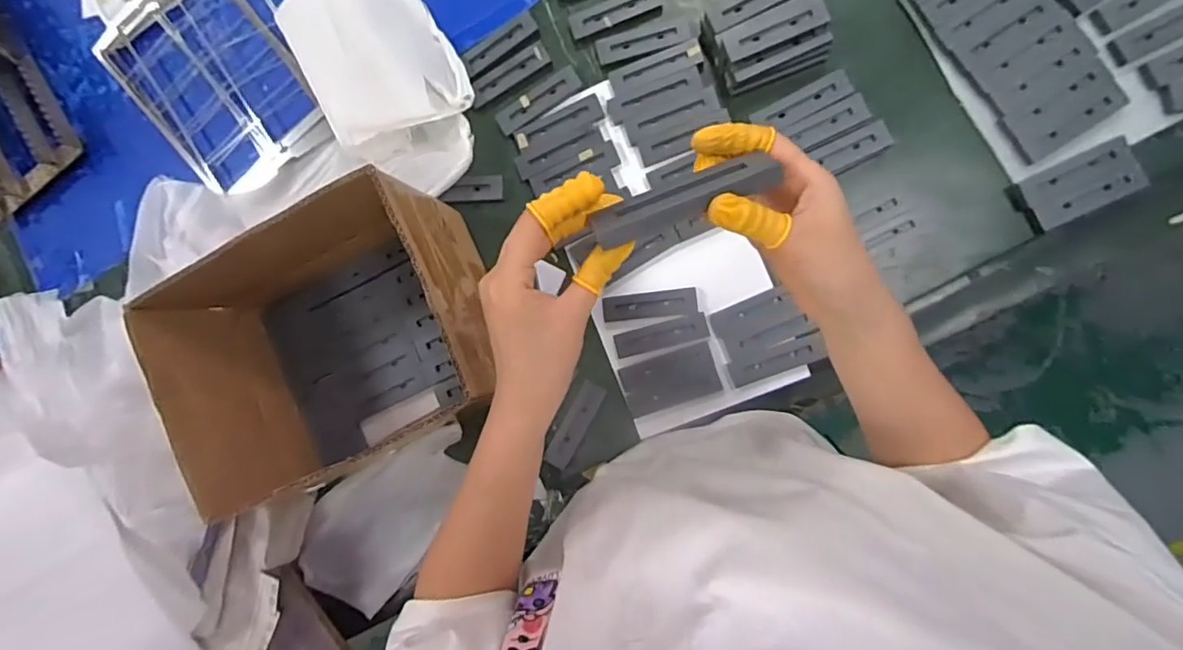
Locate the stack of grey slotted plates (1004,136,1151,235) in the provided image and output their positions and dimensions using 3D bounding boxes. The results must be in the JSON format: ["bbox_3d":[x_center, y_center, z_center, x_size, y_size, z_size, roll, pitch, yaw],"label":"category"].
[{"bbox_3d":[0.513,-0.146,0.581,0.119,0.010,0.060,-27,86,7],"label":"stack of grey slotted plates"}]

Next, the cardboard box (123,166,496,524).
[{"bbox_3d":[-0.269,0.013,0.600,0.302,0.197,0.238,-24,87,7],"label":"cardboard box"}]

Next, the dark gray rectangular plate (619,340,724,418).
[{"bbox_3d":[0.093,0.064,0.646,0.109,0.008,0.061,-19,87,7],"label":"dark gray rectangular plate"}]

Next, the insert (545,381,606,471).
[{"bbox_3d":[-0.020,0.120,0.660,0.029,0.009,0.107,28,94,7],"label":"insert"}]

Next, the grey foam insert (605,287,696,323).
[{"bbox_3d":[0.068,-0.023,0.643,0.107,0.009,0.031,-6,89,8],"label":"grey foam insert"}]

